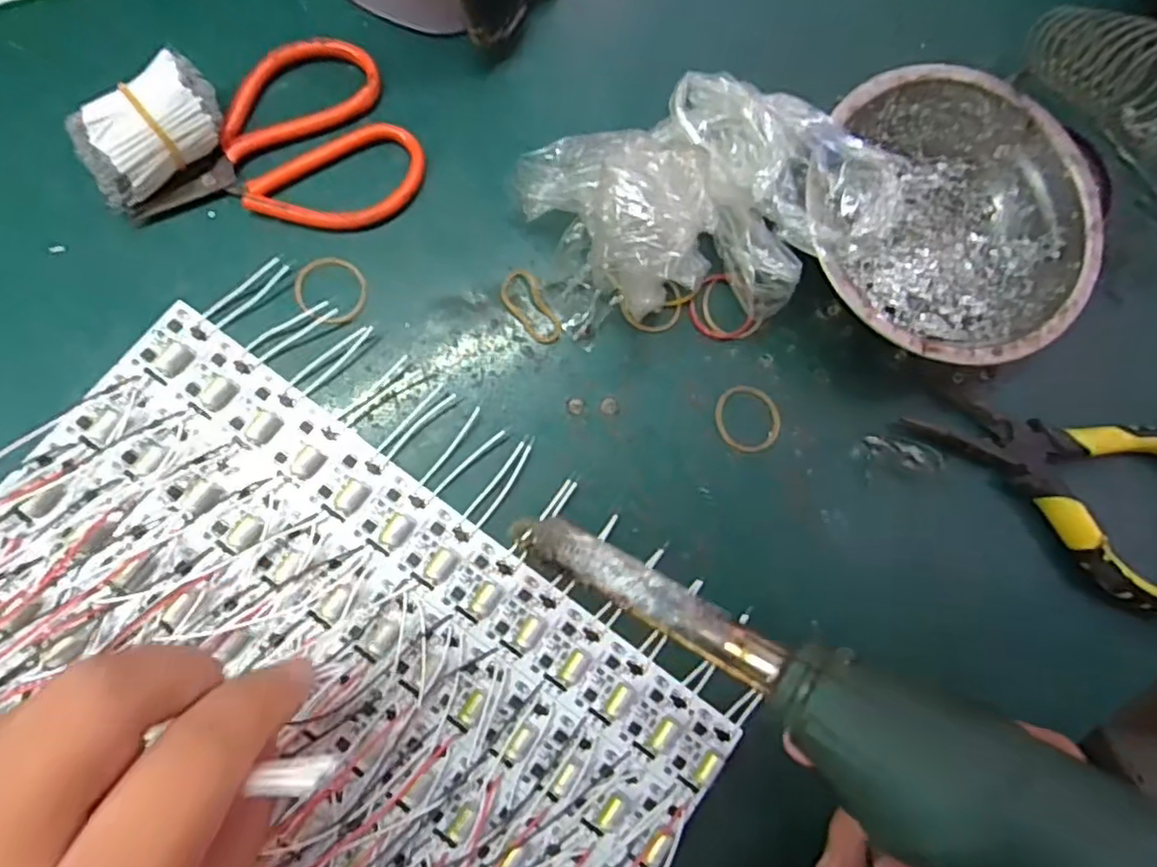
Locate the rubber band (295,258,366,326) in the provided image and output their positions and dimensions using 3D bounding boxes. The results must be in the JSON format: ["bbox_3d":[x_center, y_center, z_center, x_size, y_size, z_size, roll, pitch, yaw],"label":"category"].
[{"bbox_3d":[-0.103,-0.059,0.266,0.030,0.005,0.026,46,75,0],"label":"rubber band"}]

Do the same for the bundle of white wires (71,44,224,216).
[{"bbox_3d":[-0.167,-0.117,0.248,0.058,0.029,0.027,-43,89,-9],"label":"bundle of white wires"}]

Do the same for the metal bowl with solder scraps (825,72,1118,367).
[{"bbox_3d":[0.158,-0.088,0.277,0.115,0.042,0.125,7,82,-5],"label":"metal bowl with solder scraps"}]

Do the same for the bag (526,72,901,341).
[{"bbox_3d":[0.050,-0.092,0.255,0.127,0.065,0.096,-24,86,-9],"label":"bag"}]

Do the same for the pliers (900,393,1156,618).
[{"bbox_3d":[0.217,0.018,0.280,0.132,0.022,0.074,31,81,-2],"label":"pliers"}]

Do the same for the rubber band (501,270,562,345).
[{"bbox_3d":[-0.021,-0.055,0.273,0.017,0.004,0.035,-28,87,-9],"label":"rubber band"}]

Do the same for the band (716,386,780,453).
[{"bbox_3d":[0.075,-0.007,0.278,0.029,0.004,0.029,1,83,-6],"label":"band"}]

